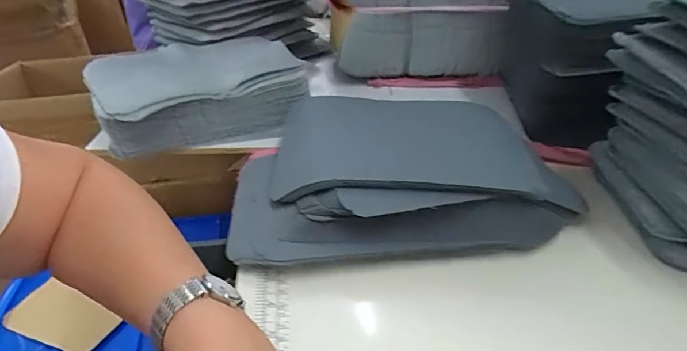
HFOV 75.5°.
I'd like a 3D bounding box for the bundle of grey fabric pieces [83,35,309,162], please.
[{"bbox_3d":[-0.181,-0.105,0.547,0.233,0.076,0.181,-18,36,-26],"label":"bundle of grey fabric pieces"}]

